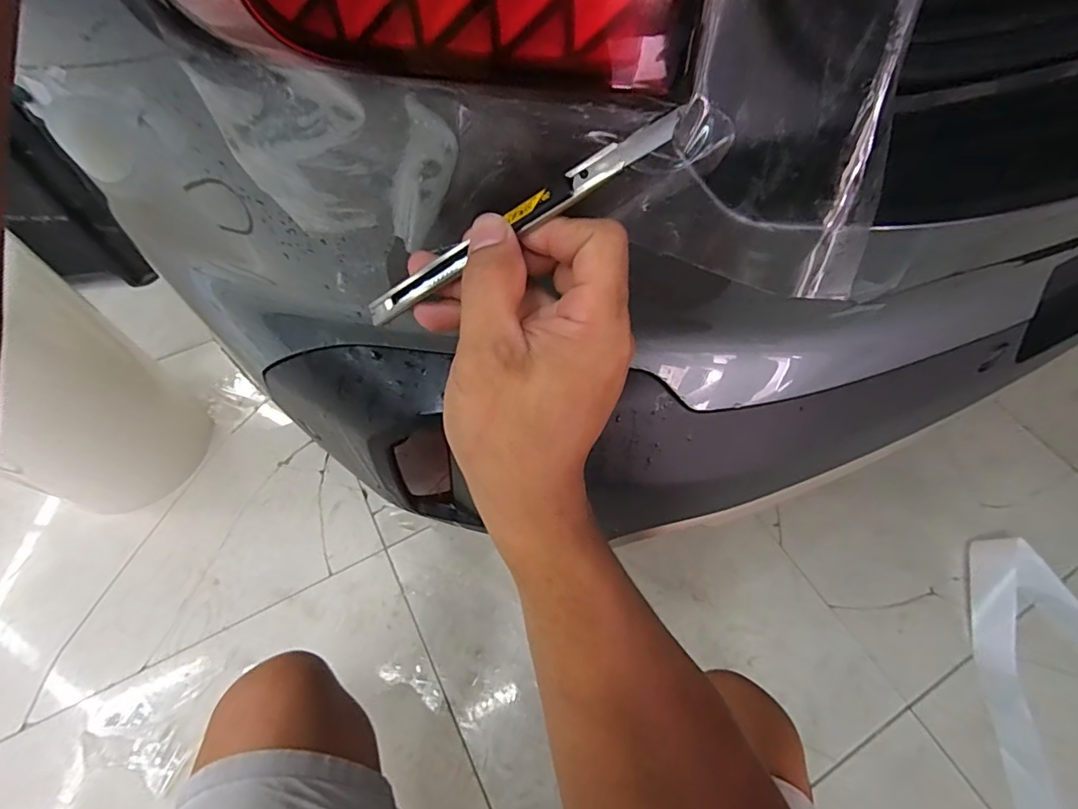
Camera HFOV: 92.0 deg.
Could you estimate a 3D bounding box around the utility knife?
[{"bbox_3d":[-0.016,-0.069,0.211,0.153,0.010,0.010,-23,52,30],"label":"utility knife"}]

